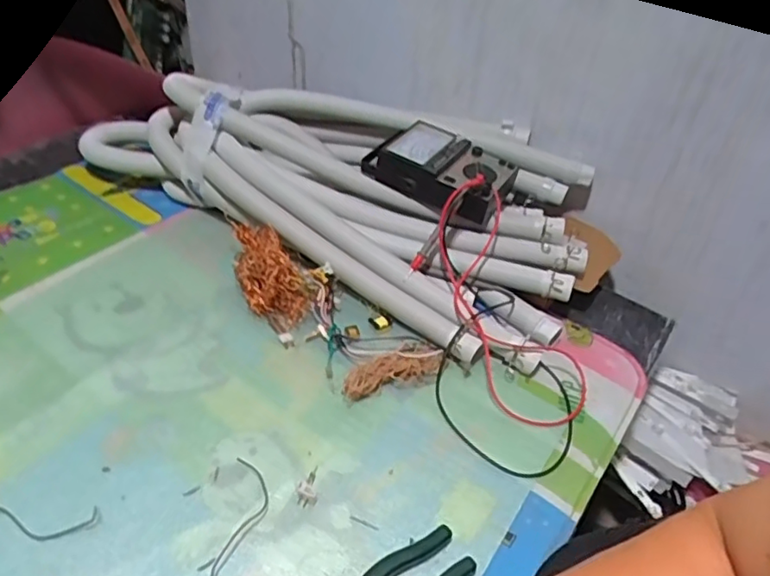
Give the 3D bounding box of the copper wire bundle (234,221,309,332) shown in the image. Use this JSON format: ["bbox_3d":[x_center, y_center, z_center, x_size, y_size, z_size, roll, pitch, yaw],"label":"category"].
[{"bbox_3d":[-0.140,-0.019,0.739,0.074,0.058,0.139,-14,47,-22],"label":"copper wire bundle"}]

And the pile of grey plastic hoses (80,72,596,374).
[{"bbox_3d":[-0.044,-0.157,0.847,0.679,0.149,0.351,29,47,21],"label":"pile of grey plastic hoses"}]

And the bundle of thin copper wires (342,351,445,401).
[{"bbox_3d":[0.008,0.090,0.669,0.118,0.032,0.040,-11,46,-19],"label":"bundle of thin copper wires"}]

